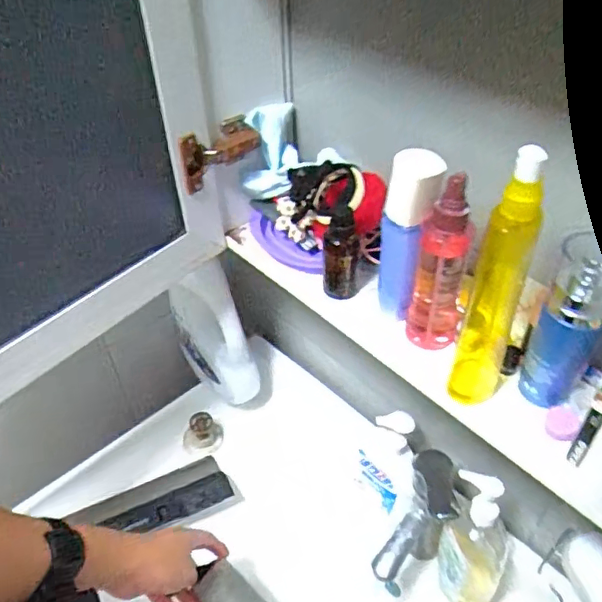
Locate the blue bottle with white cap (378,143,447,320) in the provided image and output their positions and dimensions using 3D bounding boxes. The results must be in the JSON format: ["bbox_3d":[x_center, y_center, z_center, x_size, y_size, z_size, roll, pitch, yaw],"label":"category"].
[{"bbox_3d":[0.092,-0.050,0.487,0.046,0.166,0.037,3,44,6],"label":"blue bottle with white cap"}]

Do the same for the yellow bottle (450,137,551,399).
[{"bbox_3d":[0.145,-0.011,0.410,0.041,0.210,0.058,14,46,17],"label":"yellow bottle"}]

